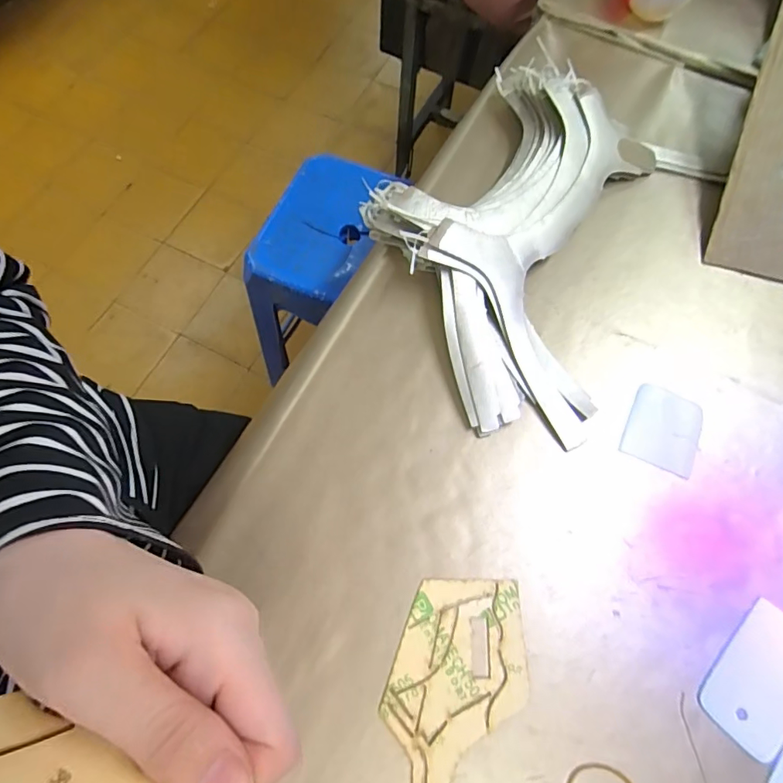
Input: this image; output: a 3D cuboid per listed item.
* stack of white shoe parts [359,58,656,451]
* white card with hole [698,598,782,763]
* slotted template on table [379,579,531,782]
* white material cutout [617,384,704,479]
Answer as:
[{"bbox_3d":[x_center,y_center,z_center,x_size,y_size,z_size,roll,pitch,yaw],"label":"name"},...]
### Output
[{"bbox_3d":[0.096,-0.139,0.410,0.223,0.047,0.340,19,70,7],"label":"stack of white shoe parts"},{"bbox_3d":[0.234,0.180,0.309,0.083,0.004,0.053,-43,75,-14],"label":"white card with hole"},{"bbox_3d":[0.034,0.197,0.298,0.078,0.008,0.168,19,71,7],"label":"slotted template on table"},{"bbox_3d":[0.203,0.028,0.369,0.051,0.004,0.059,24,71,9],"label":"white material cutout"}]

